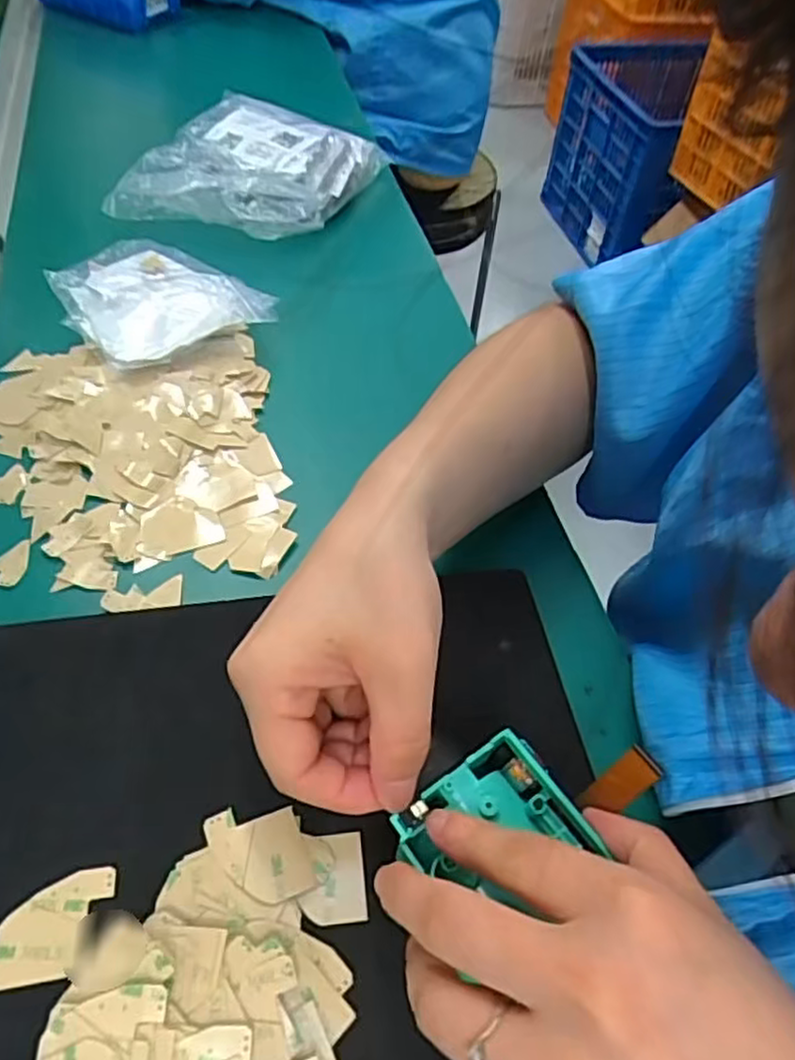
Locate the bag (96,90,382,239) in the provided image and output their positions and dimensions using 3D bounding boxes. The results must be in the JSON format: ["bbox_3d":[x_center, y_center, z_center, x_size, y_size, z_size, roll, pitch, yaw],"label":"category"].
[{"bbox_3d":[-0.109,-0.279,0.534,0.140,0.046,0.186,20,57,11],"label":"bag"}]

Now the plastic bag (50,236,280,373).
[{"bbox_3d":[-0.156,-0.154,0.446,0.126,0.024,0.115,39,63,21],"label":"plastic bag"}]

